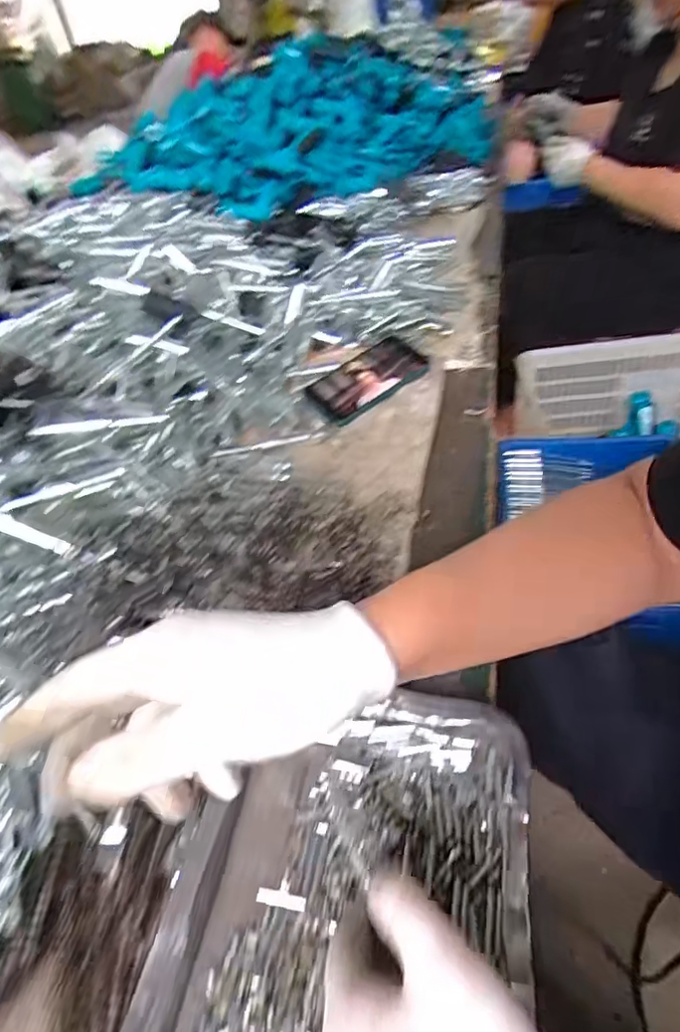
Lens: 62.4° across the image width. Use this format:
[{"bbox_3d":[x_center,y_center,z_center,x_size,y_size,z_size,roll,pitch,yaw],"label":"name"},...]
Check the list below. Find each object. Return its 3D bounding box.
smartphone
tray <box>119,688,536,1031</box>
[{"bbox_3d":[0.037,-0.178,0.709,0.153,0.013,0.085,-34,62,-17],"label":"smartphone"},{"bbox_3d":[0.002,0.212,0.293,0.183,0.032,0.255,6,45,11],"label":"tray"}]

